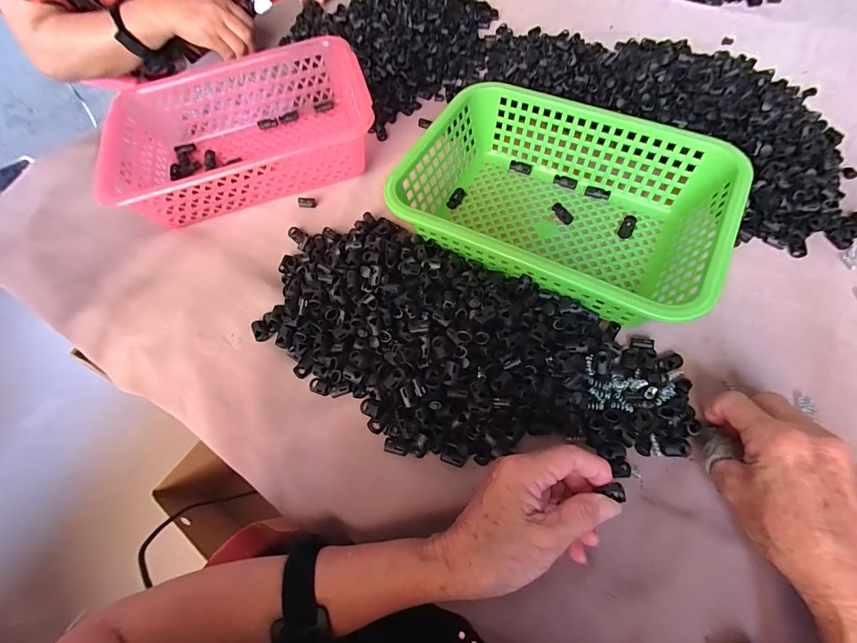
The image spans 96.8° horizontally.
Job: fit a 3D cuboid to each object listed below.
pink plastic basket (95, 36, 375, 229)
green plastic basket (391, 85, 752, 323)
[{"bbox_3d":[-0.226,-0.237,0.472,0.295,0.073,0.208,-18,62,-7],"label":"pink plastic basket"},{"bbox_3d":[0.132,-0.125,0.389,0.287,0.077,0.194,26,66,16],"label":"green plastic basket"}]

